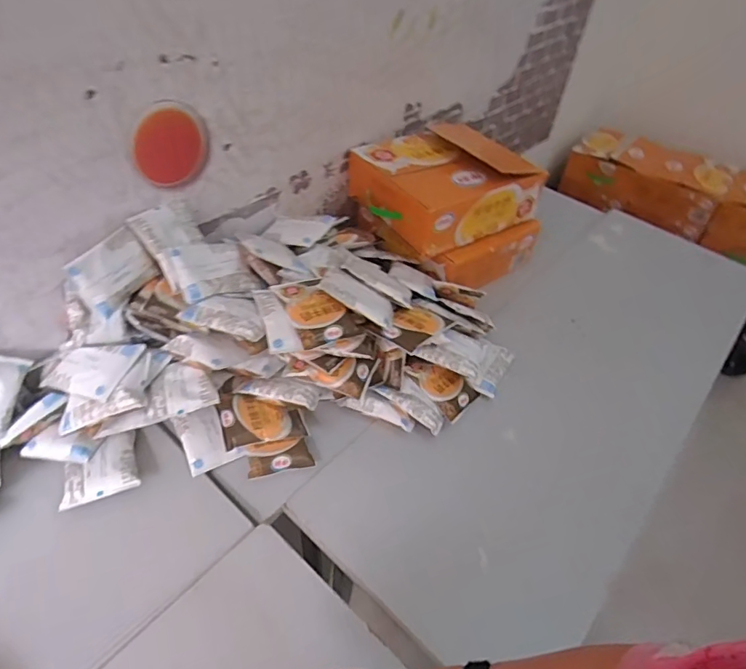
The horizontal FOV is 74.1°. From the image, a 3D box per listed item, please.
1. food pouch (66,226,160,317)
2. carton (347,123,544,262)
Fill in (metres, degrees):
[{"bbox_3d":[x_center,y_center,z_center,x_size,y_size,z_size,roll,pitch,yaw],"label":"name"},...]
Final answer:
[{"bbox_3d":[-0.376,-0.092,0.729,0.028,0.092,0.105,13,51,38],"label":"food pouch"},{"bbox_3d":[0.144,-0.316,1.036,0.295,0.115,0.281,-24,53,-27],"label":"carton"}]

